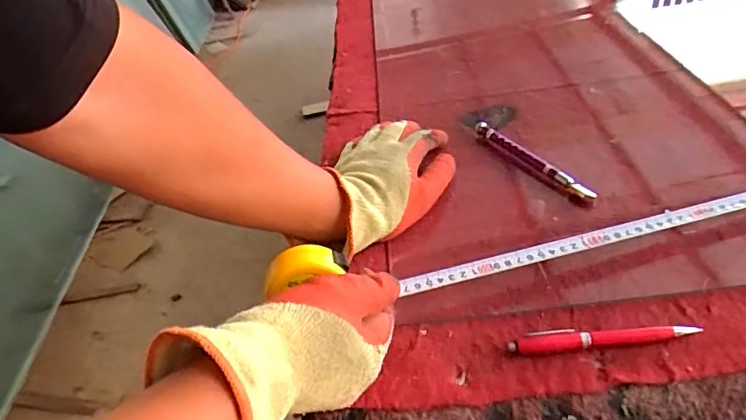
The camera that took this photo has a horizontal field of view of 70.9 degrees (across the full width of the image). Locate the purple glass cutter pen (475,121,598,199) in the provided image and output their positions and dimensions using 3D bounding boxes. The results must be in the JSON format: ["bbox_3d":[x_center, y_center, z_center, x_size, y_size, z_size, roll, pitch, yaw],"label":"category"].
[{"bbox_3d":[0.170,-0.056,0.565,0.014,0.015,0.159,-31,45,-19],"label":"purple glass cutter pen"}]

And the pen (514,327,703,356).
[{"bbox_3d":[0.173,0.096,0.399,0.134,0.012,0.014,-8,42,5],"label":"pen"}]

